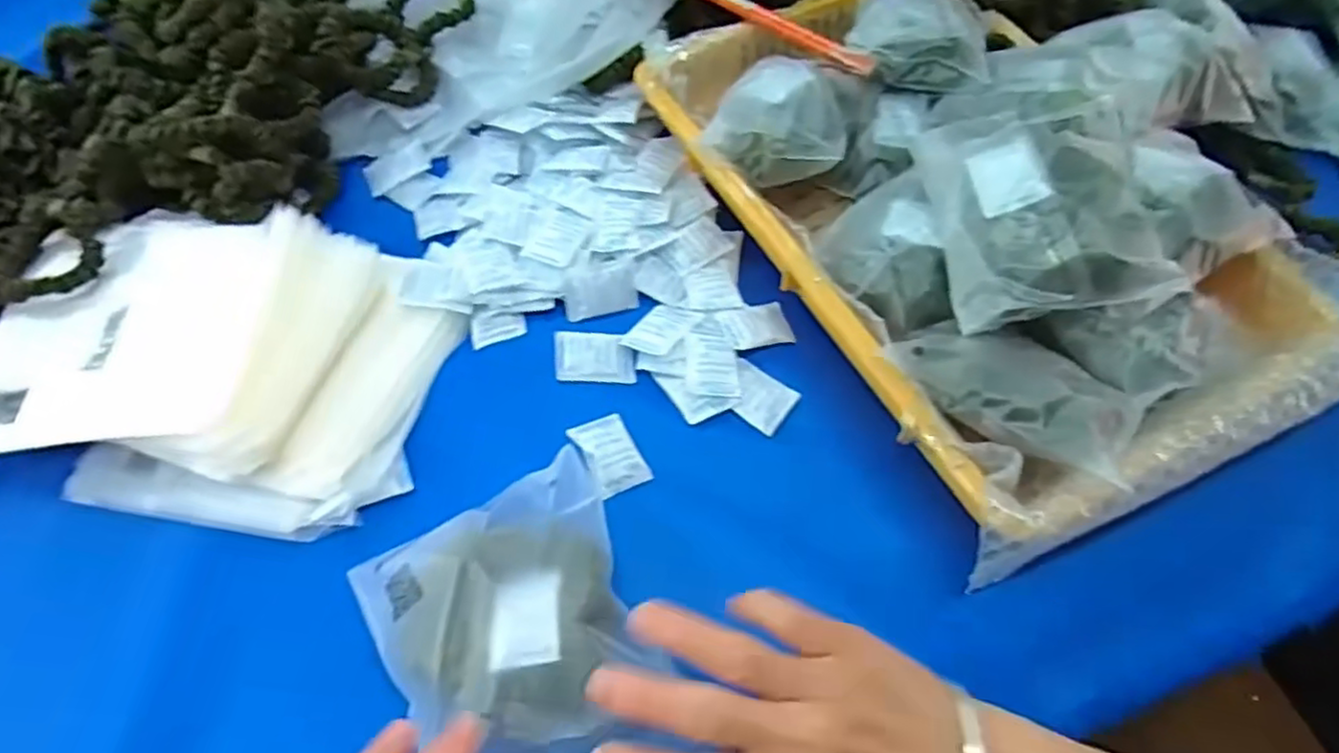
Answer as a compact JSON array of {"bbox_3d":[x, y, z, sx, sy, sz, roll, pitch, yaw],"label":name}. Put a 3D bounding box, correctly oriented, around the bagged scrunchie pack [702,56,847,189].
[{"bbox_3d":[0.074,-0.168,0.447,0.088,0.034,0.091,19,61,11],"label":"bagged scrunchie pack"}]

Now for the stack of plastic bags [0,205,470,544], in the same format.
[{"bbox_3d":[-0.265,-0.015,0.404,0.253,0.056,0.182,9,60,6],"label":"stack of plastic bags"}]

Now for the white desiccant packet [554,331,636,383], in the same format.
[{"bbox_3d":[-0.045,-0.012,0.425,0.048,0.004,0.033,2,64,-10],"label":"white desiccant packet"}]

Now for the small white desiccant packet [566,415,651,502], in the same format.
[{"bbox_3d":[-0.034,0.043,0.392,0.033,0.005,0.046,-18,64,-26],"label":"small white desiccant packet"}]

